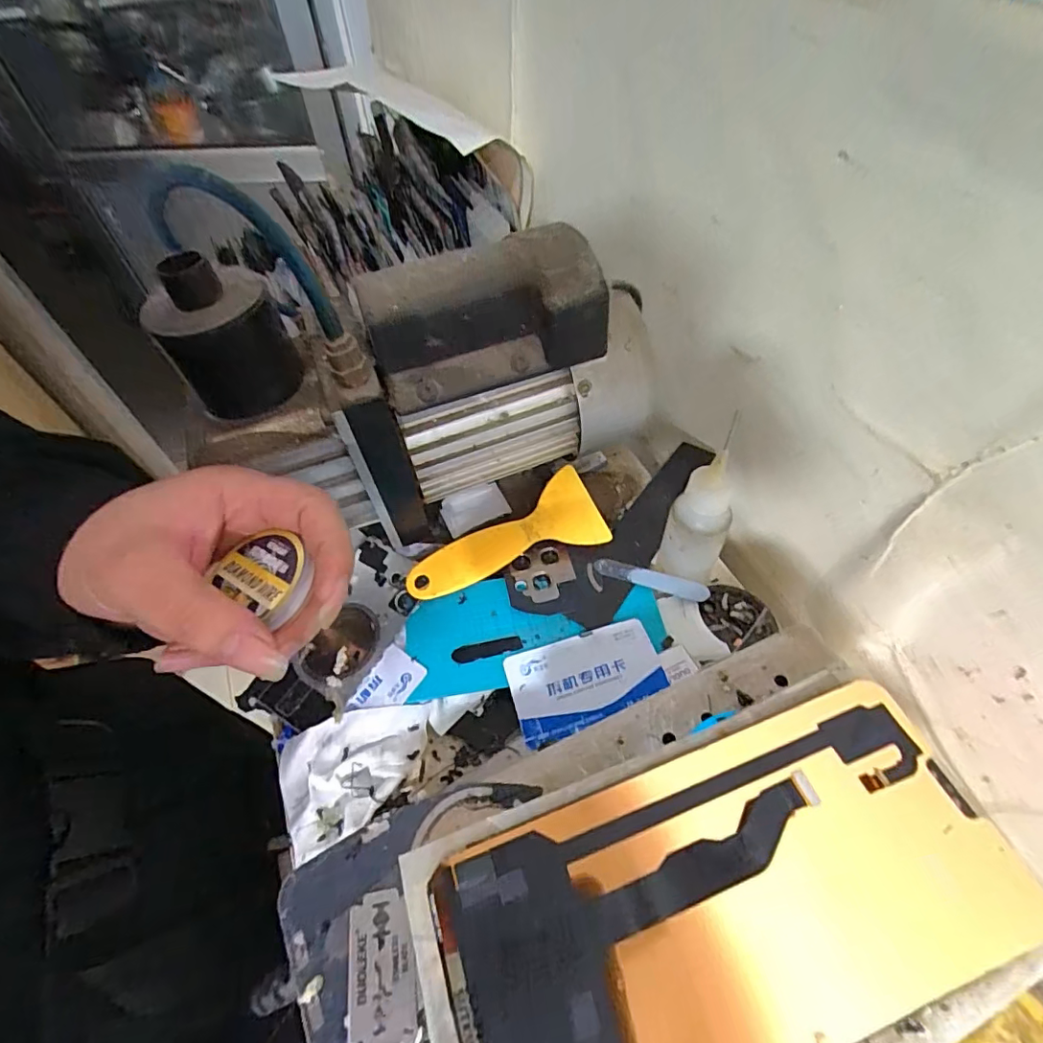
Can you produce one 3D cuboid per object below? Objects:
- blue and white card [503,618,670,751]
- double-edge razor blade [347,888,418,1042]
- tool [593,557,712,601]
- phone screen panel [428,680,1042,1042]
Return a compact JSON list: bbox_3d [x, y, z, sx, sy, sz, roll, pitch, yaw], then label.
[{"bbox_3d":[0.036,0.089,0.305,0.084,0.006,0.050,-20,55,-3],"label":"blue and white card"},{"bbox_3d":[-0.049,0.155,0.186,0.022,0.004,0.042,-10,55,-5],"label":"double-edge razor blade"},{"bbox_3d":[0.083,0.037,0.343,0.071,0.006,0.012,14,56,12],"label":"tool"},{"bbox_3d":[0.056,0.104,0.147,0.152,0.005,0.072,-18,54,-8],"label":"phone screen panel"}]

